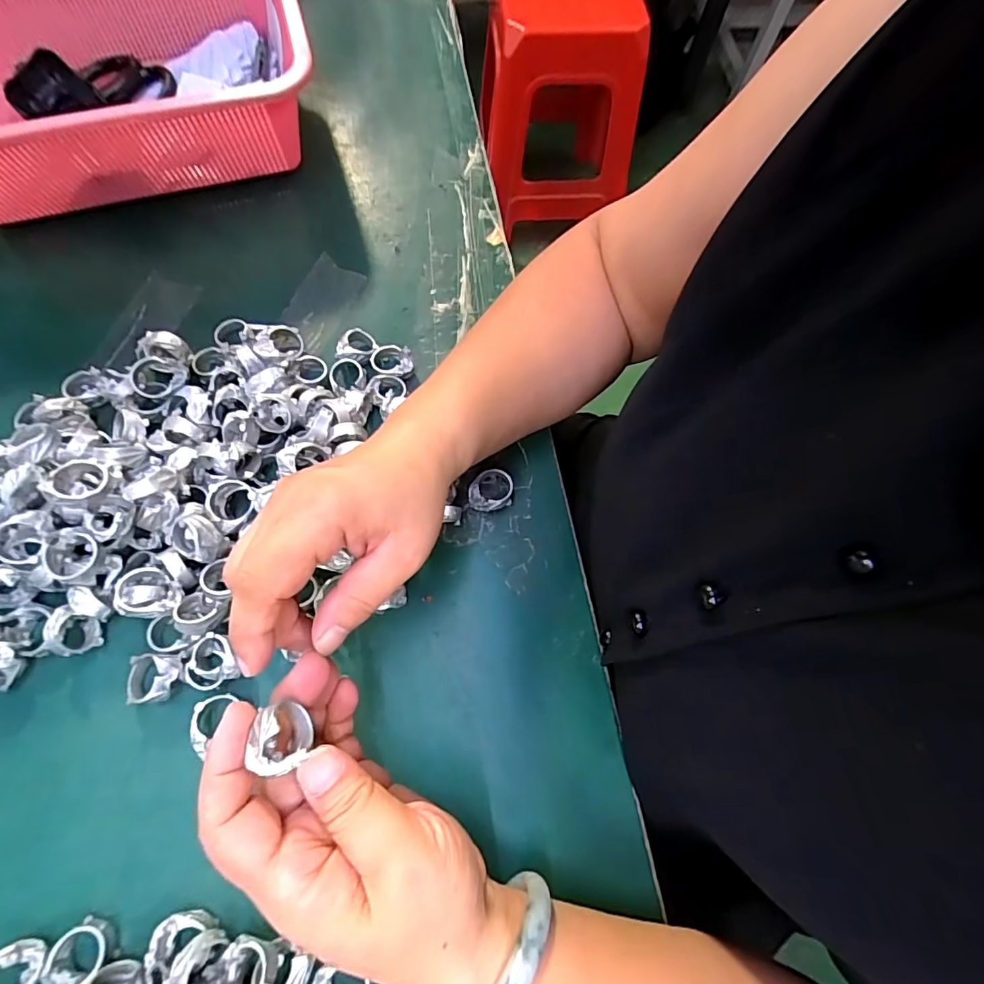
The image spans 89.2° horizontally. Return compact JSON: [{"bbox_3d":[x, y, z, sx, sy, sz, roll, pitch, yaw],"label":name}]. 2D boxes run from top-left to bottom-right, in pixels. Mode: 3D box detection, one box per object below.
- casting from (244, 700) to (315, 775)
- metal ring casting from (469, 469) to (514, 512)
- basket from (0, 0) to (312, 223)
[{"bbox_3d":[-0.080,0.093,0.191,0.014,0.026,0.025,-34,73,-11],"label":"casting"},{"bbox_3d":[-0.001,-0.001,0.318,0.028,0.015,0.026,-3,68,-3],"label":"metal ring casting"},{"bbox_3d":[-0.292,-0.323,0.394,0.300,0.095,0.213,-14,70,-7],"label":"basket"}]

